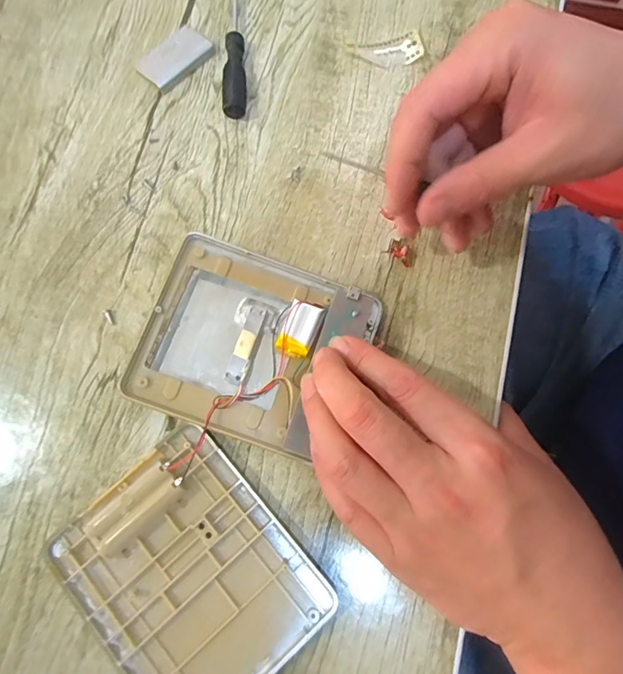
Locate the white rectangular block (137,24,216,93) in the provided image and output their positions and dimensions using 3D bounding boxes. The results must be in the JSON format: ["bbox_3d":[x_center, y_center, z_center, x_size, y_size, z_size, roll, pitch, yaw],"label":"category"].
[{"bbox_3d":[-0.097,-0.199,0.314,0.050,0.005,0.033,-44,80,-9],"label":"white rectangular block"}]

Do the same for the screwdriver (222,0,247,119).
[{"bbox_3d":[-0.054,-0.200,0.309,0.015,0.014,0.102,-3,76,0],"label":"screwdriver"}]

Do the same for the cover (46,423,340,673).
[{"bbox_3d":[-0.064,0.124,0.231,0.105,0.013,0.125,-42,79,-8],"label":"cover"}]

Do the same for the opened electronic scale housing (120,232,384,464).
[{"bbox_3d":[-0.033,0.005,0.257,0.119,0.019,0.103,19,77,5],"label":"opened electronic scale housing"}]

